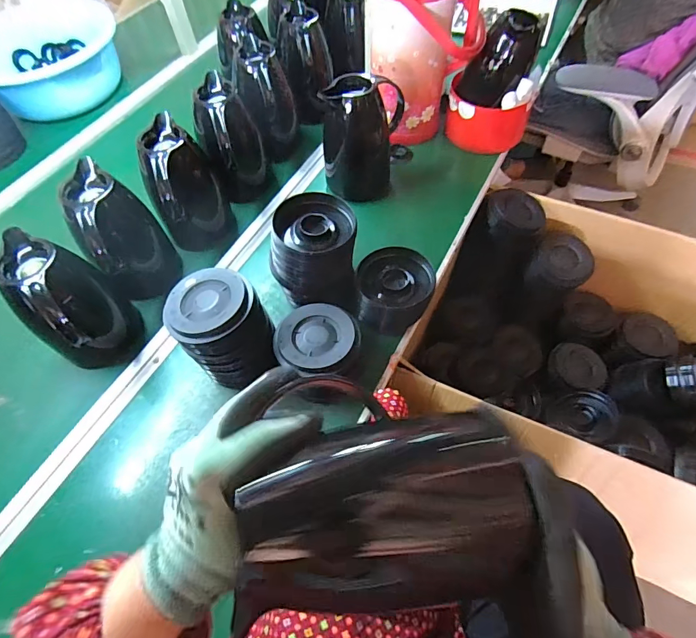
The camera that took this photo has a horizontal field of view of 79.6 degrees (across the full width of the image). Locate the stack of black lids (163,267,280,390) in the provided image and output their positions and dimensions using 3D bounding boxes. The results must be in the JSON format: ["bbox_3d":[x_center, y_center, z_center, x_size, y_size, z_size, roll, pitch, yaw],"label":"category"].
[{"bbox_3d":[-0.179,0.017,0.612,0.131,0.144,0.118,37,67,22],"label":"stack of black lids"}]

